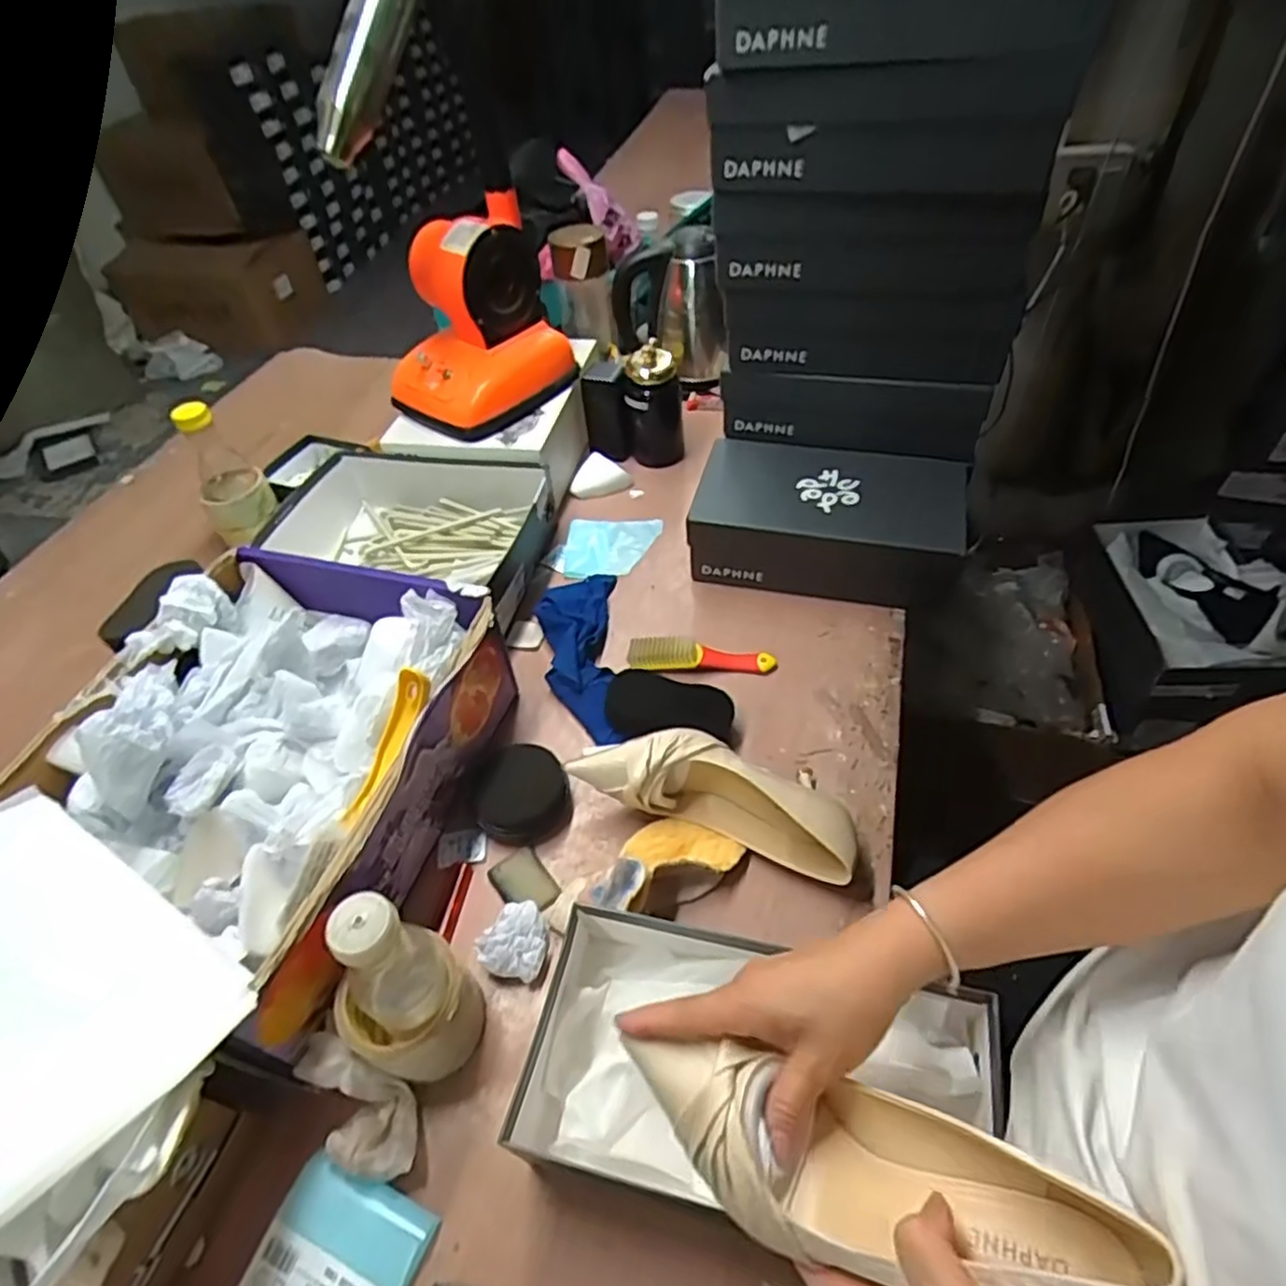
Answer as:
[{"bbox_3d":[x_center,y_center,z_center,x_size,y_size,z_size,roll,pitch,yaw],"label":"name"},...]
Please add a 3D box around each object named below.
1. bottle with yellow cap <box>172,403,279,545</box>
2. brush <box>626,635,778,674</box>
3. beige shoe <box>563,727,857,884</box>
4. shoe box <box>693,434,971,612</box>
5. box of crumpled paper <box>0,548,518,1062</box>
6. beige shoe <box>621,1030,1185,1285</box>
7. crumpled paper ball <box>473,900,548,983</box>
[{"bbox_3d":[-0.535,-0.216,0.929,0.077,0.171,0.087,0,49,6],"label":"bottle with yellow cap"},{"bbox_3d":[0.062,0.011,0.778,0.156,0.028,0.031,-2,48,4],"label":"brush"},{"bbox_3d":[0.067,0.134,0.644,0.244,0.076,0.069,15,52,18],"label":"beige shoe"},{"bbox_3d":[0.217,-0.145,0.858,0.296,0.103,0.160,9,50,13],"label":"shoe box"},{"bbox_3d":[-0.330,0.102,0.646,0.319,0.160,0.370,13,51,16],"label":"box of crumpled paper"},{"bbox_3d":[0.099,0.248,0.341,0.242,0.062,0.074,0,45,33],"label":"beige shoe"},{"bbox_3d":[-0.103,0.248,0.595,0.049,0.028,0.059,28,56,26],"label":"crumpled paper ball"}]

